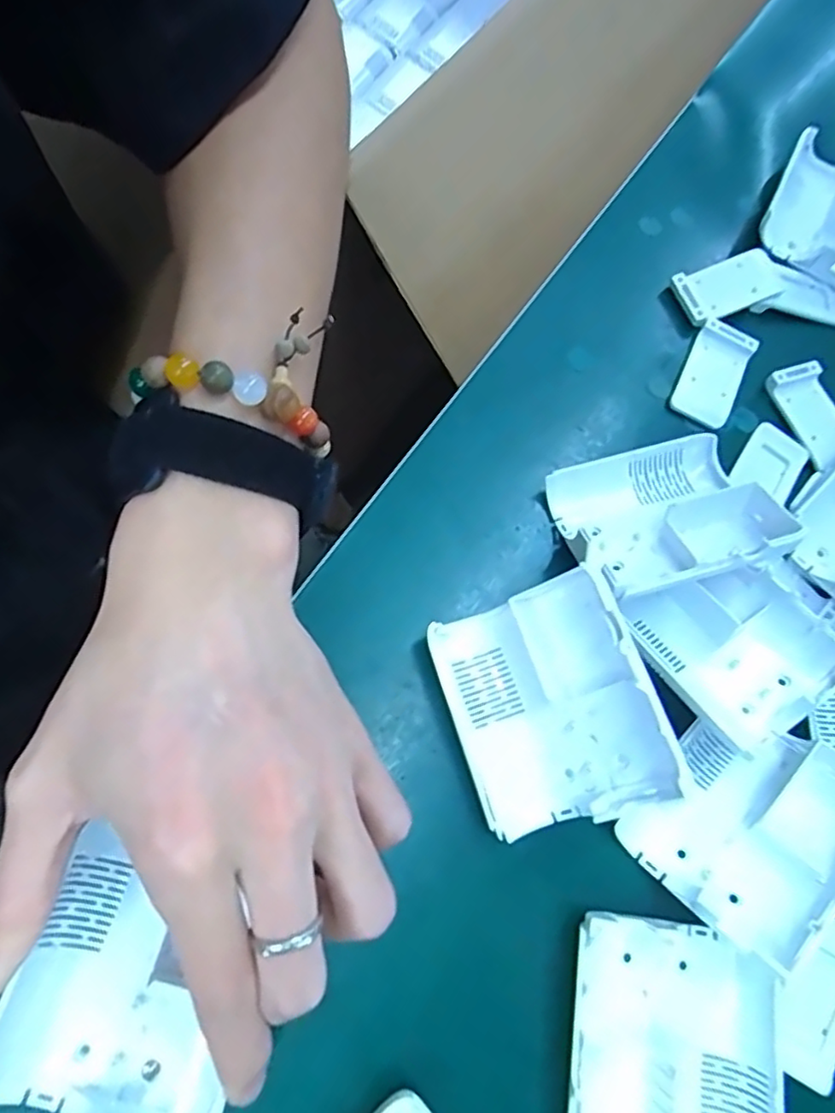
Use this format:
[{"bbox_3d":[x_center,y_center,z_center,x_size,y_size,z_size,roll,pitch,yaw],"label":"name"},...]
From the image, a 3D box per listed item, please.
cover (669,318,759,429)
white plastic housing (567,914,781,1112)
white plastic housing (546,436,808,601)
[{"bbox_3d":[0.146,-0.091,0.316,0.028,0.006,0.058,29,70,2],"label":"cover"},{"bbox_3d":[0.084,0.166,0.209,0.070,0.014,0.078,12,70,-4],"label":"white plastic housing"},{"bbox_3d":[0.102,-0.019,0.263,0.077,0.035,0.063,-13,74,-12],"label":"white plastic housing"}]

